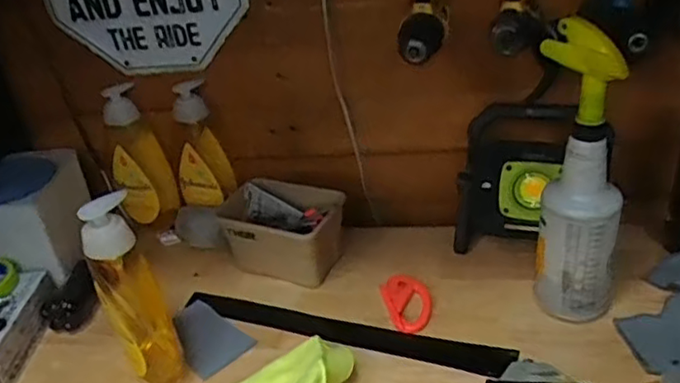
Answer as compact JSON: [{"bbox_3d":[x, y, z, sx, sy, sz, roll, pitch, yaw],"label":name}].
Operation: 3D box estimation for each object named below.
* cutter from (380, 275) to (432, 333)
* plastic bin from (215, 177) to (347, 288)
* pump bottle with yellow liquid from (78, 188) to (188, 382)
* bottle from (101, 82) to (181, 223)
[{"bbox_3d":[0.088,0.139,0.777,0.058,0.018,0.092,-13,32,-8],"label":"cutter"},{"bbox_3d":[-0.086,0.058,0.860,0.178,0.094,0.097,10,36,26],"label":"plastic bin"},{"bbox_3d":[-0.226,0.116,0.665,0.062,0.229,0.067,-24,35,-24],"label":"pump bottle with yellow liquid"},{"bbox_3d":[-0.312,-0.054,0.936,0.086,0.199,0.065,-18,33,-16],"label":"bottle"}]

